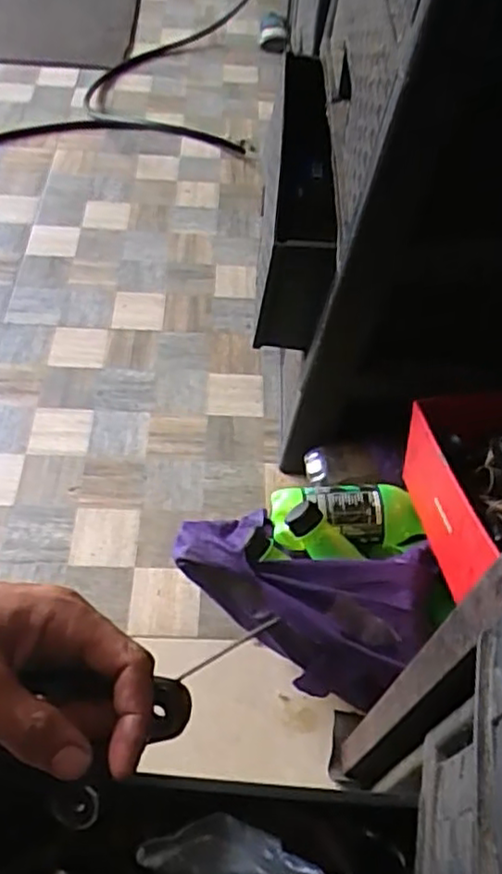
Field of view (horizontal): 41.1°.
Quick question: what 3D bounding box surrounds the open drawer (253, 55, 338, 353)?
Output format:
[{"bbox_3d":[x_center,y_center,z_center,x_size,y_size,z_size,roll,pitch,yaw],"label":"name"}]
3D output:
[{"bbox_3d":[0.052,-0.246,0.674,0.057,0.142,0.333,7,54,0],"label":"open drawer"}]

